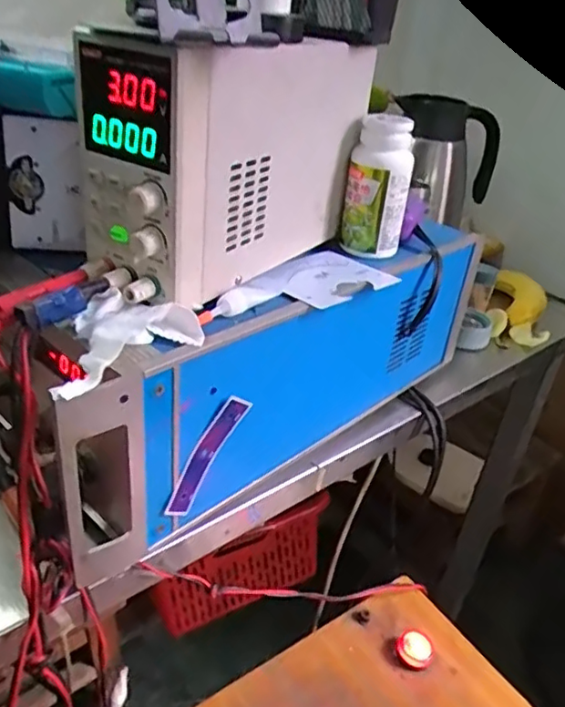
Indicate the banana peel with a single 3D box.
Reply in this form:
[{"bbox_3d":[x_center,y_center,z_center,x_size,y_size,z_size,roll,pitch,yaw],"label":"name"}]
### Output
[{"bbox_3d":[0.308,-0.059,0.784,0.070,0.038,0.165,16,32,14],"label":"banana peel"}]

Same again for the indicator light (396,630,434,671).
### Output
[{"bbox_3d":[0.109,0.242,0.493,0.029,0.013,0.030,5,31,-3],"label":"indicator light"}]

